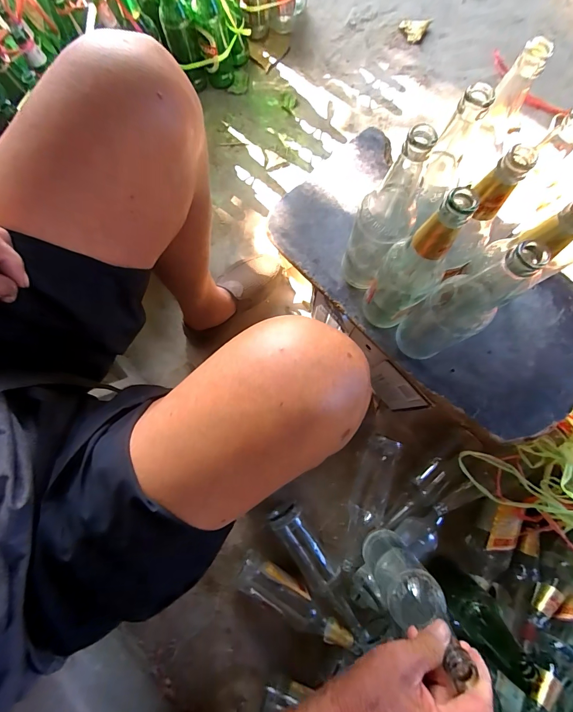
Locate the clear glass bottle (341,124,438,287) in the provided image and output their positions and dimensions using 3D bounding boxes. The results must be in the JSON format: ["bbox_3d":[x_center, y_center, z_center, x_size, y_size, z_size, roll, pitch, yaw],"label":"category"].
[{"bbox_3d":[0.115,-0.157,0.415,0.059,0.273,0.062,20,81,5],"label":"clear glass bottle"}]

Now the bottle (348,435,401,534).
[{"bbox_3d":[0.174,0.265,0.683,0.074,0.062,0.203,20,81,5],"label":"bottle"}]

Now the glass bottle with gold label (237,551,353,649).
[{"bbox_3d":[0.015,0.467,0.646,0.238,0.059,0.068,30,82,6],"label":"glass bottle with gold label"}]

